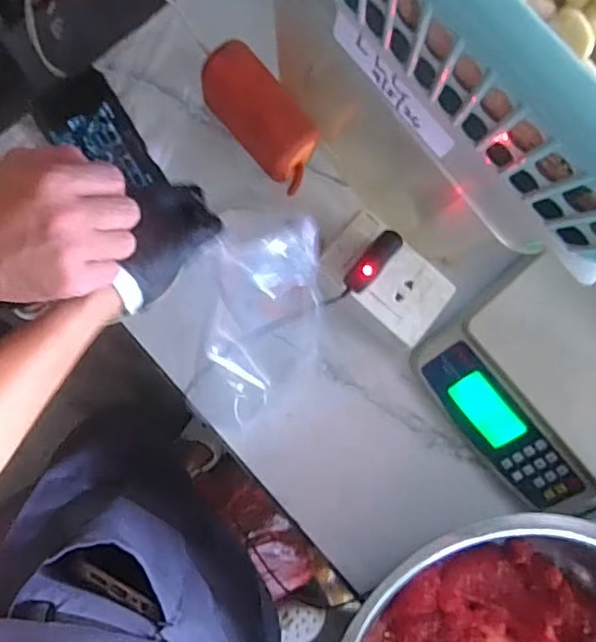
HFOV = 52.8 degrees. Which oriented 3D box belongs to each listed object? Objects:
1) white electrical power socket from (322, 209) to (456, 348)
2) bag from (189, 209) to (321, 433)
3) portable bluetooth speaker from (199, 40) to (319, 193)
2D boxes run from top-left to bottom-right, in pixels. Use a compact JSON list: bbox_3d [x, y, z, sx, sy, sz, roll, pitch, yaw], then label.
[{"bbox_3d":[0.084,-0.040,0.575,0.120,0.044,0.074,40,85,-3],"label":"white electrical power socket"},{"bbox_3d":[-0.030,0.006,0.526,0.102,0.039,0.231,9,131,-5],"label":"bag"},{"bbox_3d":[-0.034,-0.182,0.537,0.055,0.066,0.126,-44,93,-5],"label":"portable bluetooth speaker"}]

